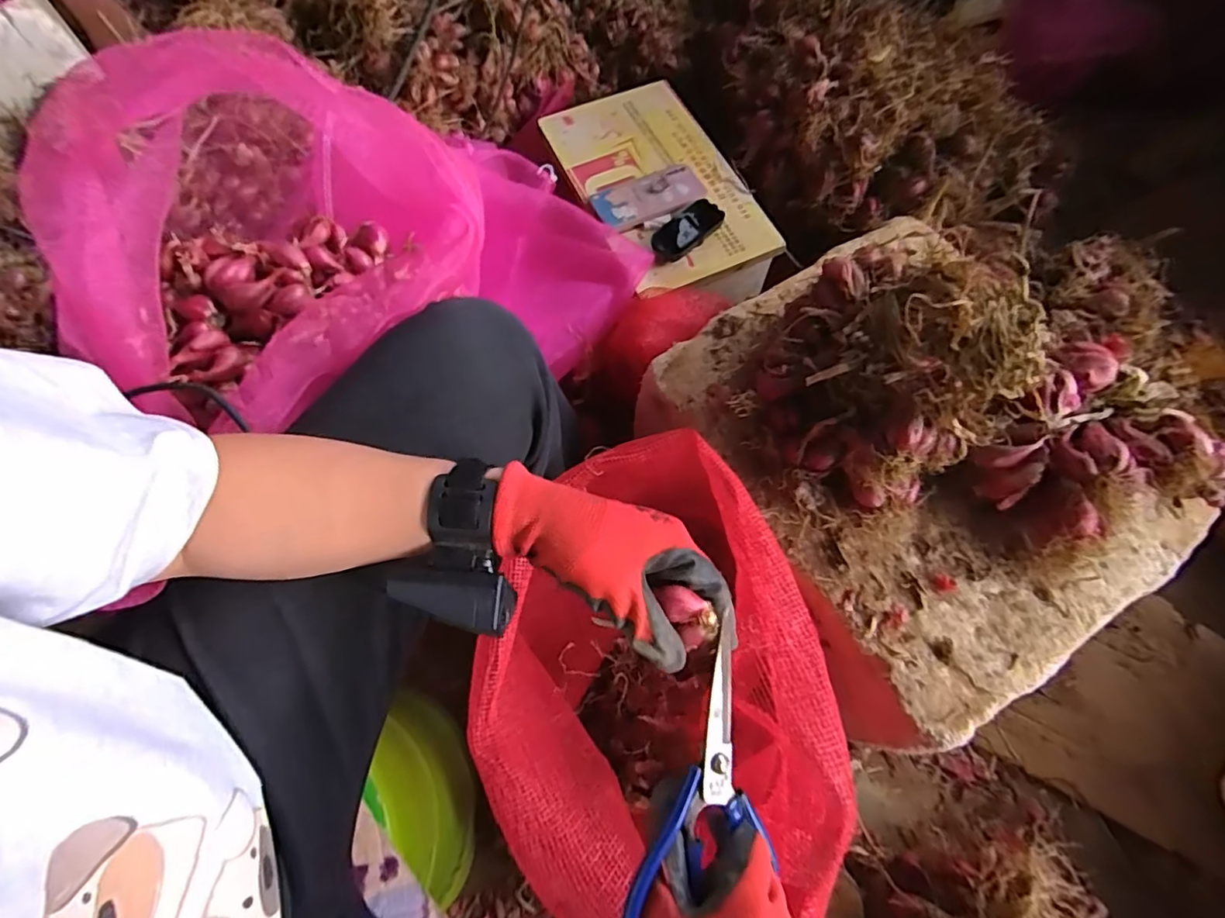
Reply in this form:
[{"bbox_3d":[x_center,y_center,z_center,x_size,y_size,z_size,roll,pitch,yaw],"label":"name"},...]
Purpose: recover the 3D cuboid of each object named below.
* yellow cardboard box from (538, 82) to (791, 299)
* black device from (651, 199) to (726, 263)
[{"bbox_3d":[0.068,-0.411,0.876,0.237,0.085,0.408,-22,69,-10],"label":"yellow cardboard box"},{"bbox_3d":[0.103,-0.319,0.780,0.049,0.024,0.113,41,72,15],"label":"black device"}]

